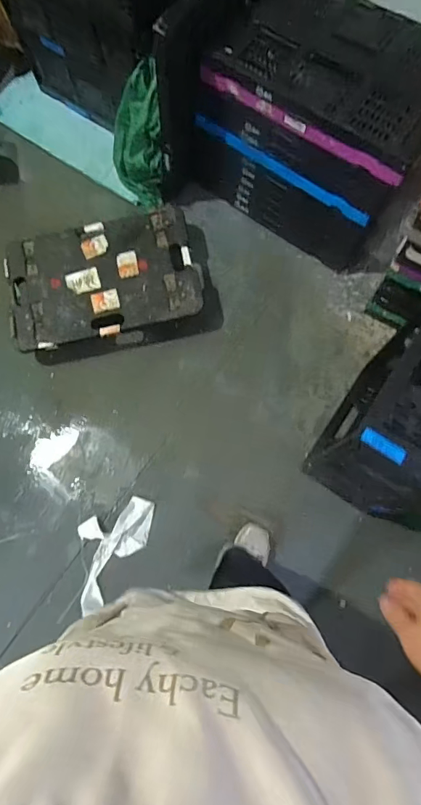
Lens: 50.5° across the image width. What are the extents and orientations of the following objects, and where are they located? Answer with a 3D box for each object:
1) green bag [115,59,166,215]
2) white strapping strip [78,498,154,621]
[{"bbox_3d":[-0.221,-0.809,1.389,0.165,0.388,0.196,-20,74,-1],"label":"green bag"},{"bbox_3d":[-0.303,0.417,1.295,0.180,0.020,0.337,34,80,13],"label":"white strapping strip"}]

